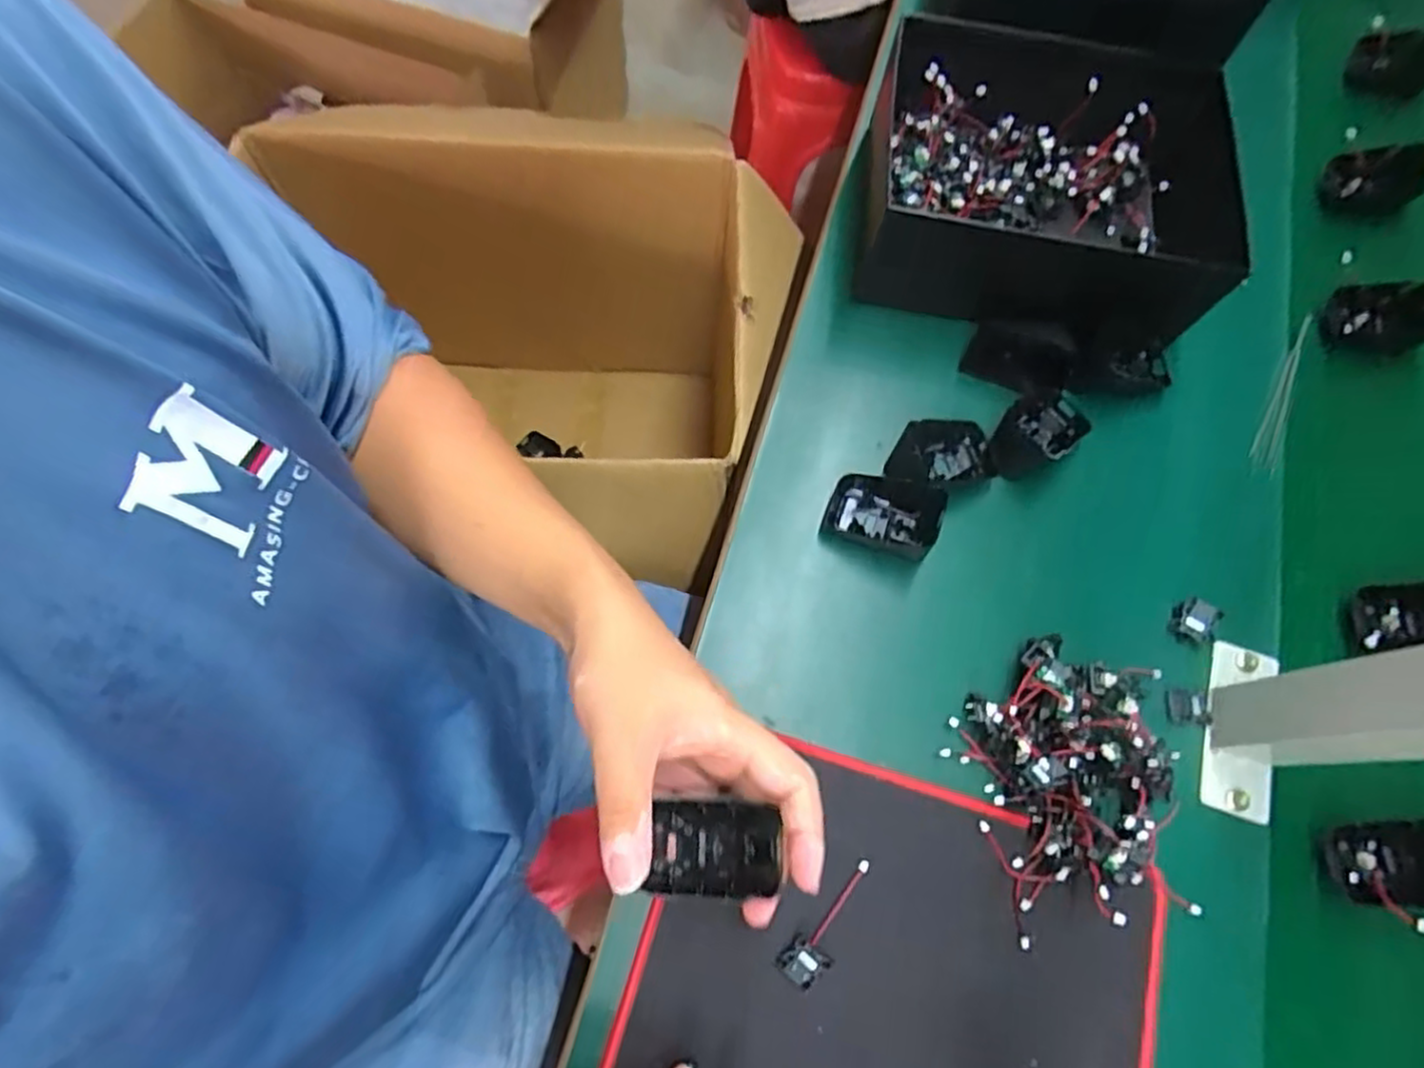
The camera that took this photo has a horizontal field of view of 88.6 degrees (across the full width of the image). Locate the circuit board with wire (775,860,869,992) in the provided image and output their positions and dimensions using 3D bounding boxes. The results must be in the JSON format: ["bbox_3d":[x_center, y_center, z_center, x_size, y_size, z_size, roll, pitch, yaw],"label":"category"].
[{"bbox_3d":[0.063,0.206,0.388,0.021,0.014,0.071,36,73,10],"label":"circuit board with wire"}]

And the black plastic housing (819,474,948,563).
[{"bbox_3d":[0.109,-0.013,0.461,0.068,0.027,0.044,18,71,5],"label":"black plastic housing"}]

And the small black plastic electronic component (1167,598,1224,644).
[{"bbox_3d":[0.301,0.054,0.451,0.025,0.014,0.023,31,73,9],"label":"small black plastic electronic component"}]

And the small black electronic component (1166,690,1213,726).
[{"bbox_3d":[0.286,0.104,0.438,0.024,0.005,0.020,2,70,-1],"label":"small black electronic component"}]

